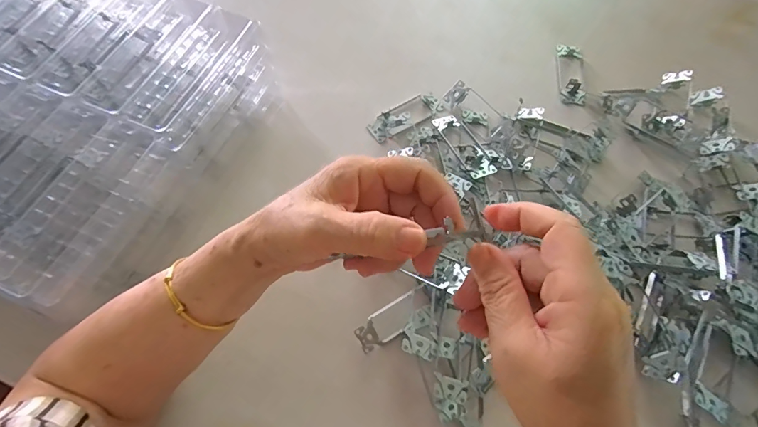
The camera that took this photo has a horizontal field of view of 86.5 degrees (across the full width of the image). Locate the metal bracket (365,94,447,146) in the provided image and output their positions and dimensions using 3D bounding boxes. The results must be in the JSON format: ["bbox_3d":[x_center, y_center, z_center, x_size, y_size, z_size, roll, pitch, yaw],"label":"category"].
[{"bbox_3d":[0.034,-0.130,0.524,0.105,0.021,0.041,-36,72,-15],"label":"metal bracket"}]

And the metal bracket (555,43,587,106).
[{"bbox_3d":[0.269,-0.199,0.560,0.036,0.022,0.103,3,66,0],"label":"metal bracket"}]

